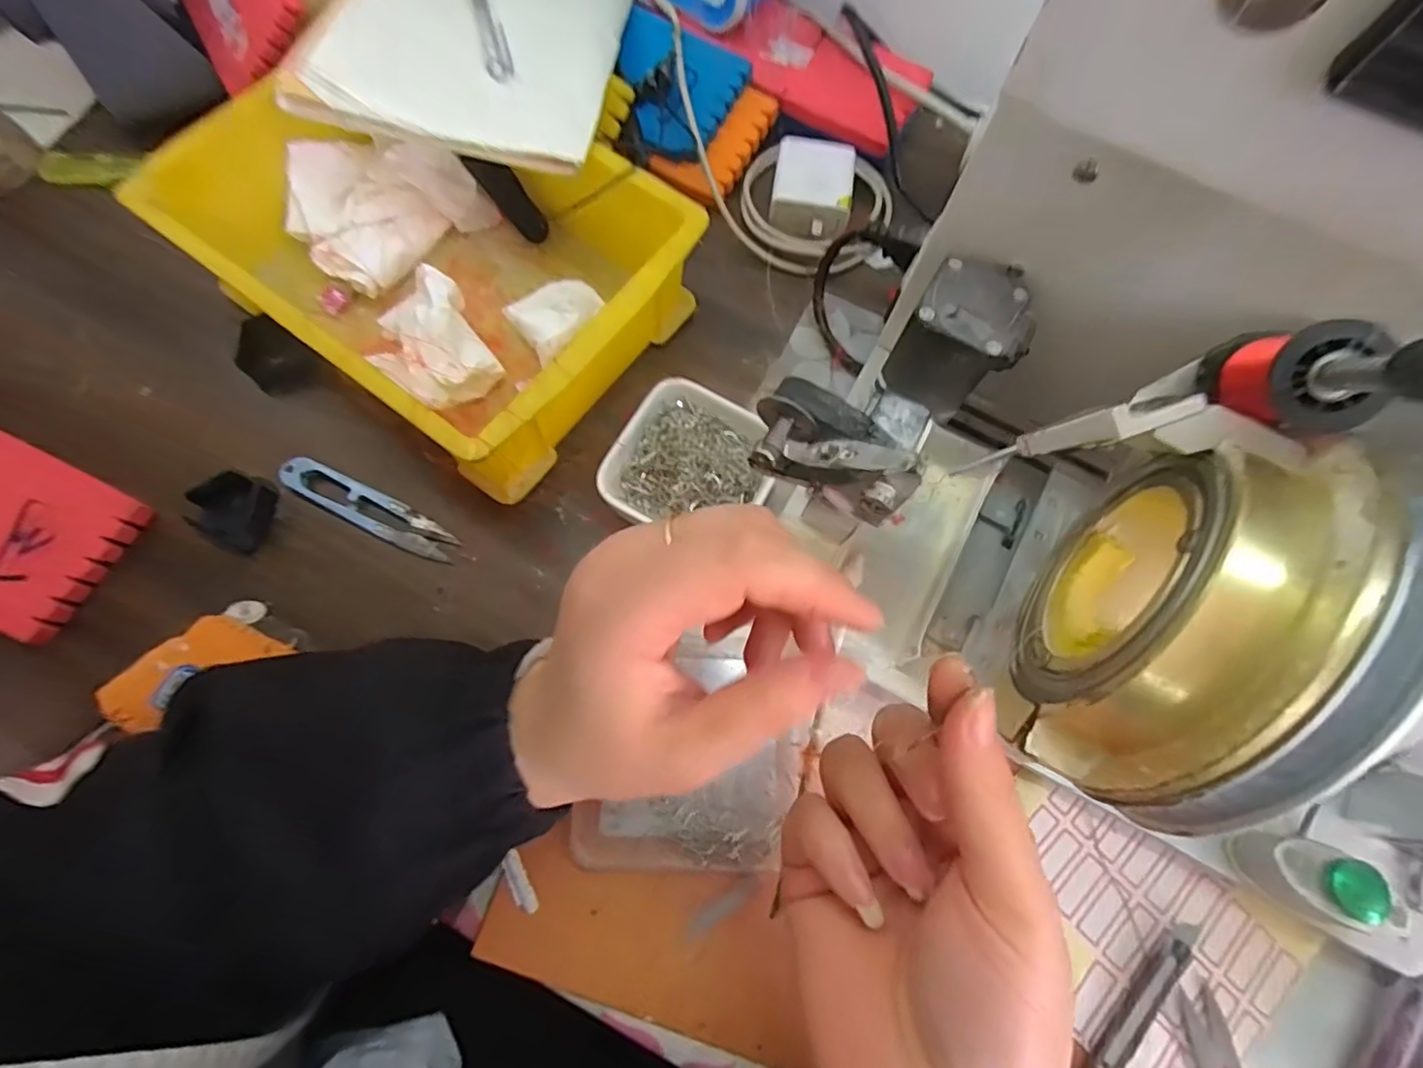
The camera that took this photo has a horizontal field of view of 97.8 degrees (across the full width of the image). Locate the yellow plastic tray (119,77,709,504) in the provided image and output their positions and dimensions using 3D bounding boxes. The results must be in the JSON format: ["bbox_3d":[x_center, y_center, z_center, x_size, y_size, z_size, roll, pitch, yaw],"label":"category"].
[{"bbox_3d":[-0.147,-0.160,0.335,0.243,0.071,0.175,37,75,9],"label":"yellow plastic tray"}]

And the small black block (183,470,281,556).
[{"bbox_3d":[-0.254,-0.014,0.329,0.035,0.019,0.038,21,73,4],"label":"small black block"}]

